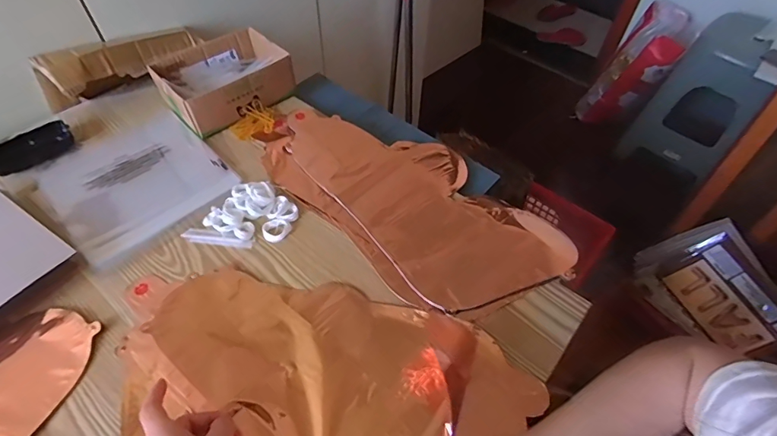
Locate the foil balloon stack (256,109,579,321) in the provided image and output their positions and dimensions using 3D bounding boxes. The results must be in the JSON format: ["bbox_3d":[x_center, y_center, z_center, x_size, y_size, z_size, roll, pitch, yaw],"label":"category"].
[{"bbox_3d":[0.021,-0.035,0.582,0.218,0.014,0.423,-37,62,-26],"label":"foil balloon stack"}]

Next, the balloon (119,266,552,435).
[{"bbox_3d":[-0.075,0.140,0.441,0.401,0.040,0.239,31,58,20],"label":"balloon"}]

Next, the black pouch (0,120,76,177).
[{"bbox_3d":[-0.512,-0.101,0.610,0.044,0.033,0.107,35,59,22],"label":"black pouch"}]

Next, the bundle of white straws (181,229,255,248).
[{"bbox_3d":[-0.214,0.026,0.536,0.089,0.007,0.017,7,53,3],"label":"bundle of white straws"}]

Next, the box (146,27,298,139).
[{"bbox_3d":[-0.262,-0.223,0.685,0.182,0.064,0.145,-34,61,-24],"label":"box"}]

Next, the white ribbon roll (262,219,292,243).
[{"bbox_3d":[-0.142,0.016,0.546,0.035,0.007,0.031,-15,55,-12],"label":"white ribbon roll"}]

